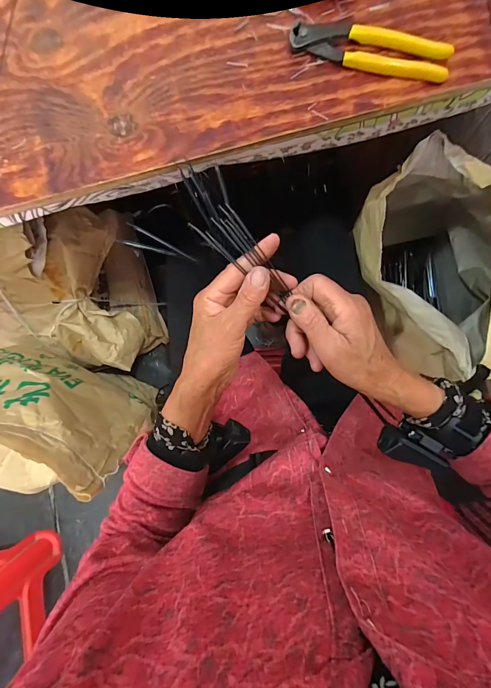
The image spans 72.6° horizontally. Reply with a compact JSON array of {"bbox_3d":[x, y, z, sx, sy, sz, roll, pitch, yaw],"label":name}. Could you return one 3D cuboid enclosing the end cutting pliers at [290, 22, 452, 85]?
[{"bbox_3d":[0.131,-0.312,0.351,0.163,0.018,0.044,19,86,5],"label":"end cutting pliers"}]

